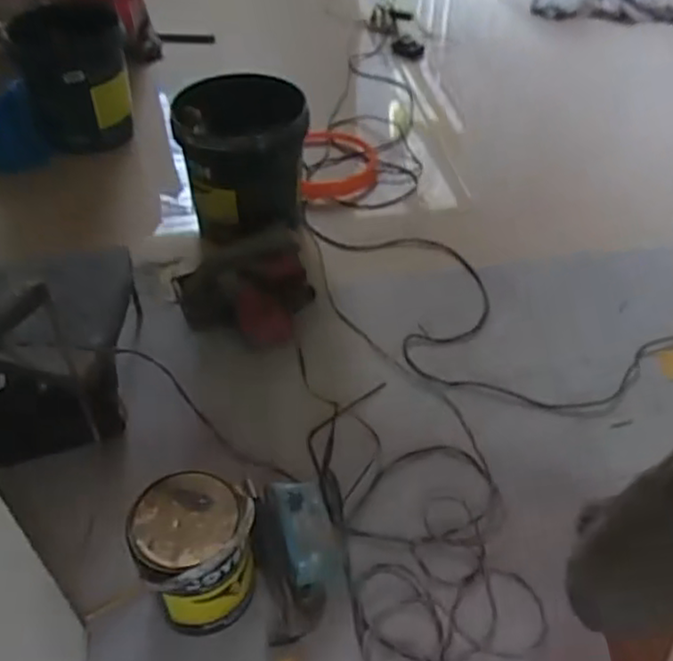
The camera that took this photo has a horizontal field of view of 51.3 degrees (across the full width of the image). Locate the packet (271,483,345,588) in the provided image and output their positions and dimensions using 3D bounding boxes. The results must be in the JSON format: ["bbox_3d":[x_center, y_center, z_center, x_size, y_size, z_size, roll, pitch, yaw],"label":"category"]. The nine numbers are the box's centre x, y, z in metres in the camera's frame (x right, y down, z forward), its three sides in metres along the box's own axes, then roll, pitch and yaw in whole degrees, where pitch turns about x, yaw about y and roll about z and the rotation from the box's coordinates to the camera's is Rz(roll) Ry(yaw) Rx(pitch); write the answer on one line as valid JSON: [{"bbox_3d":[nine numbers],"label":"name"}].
[{"bbox_3d":[-0.040,0.332,1.173,0.096,0.026,0.187,7,42,-27],"label":"packet"}]

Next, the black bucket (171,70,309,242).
[{"bbox_3d":[-0.231,-0.443,1.711,0.292,0.283,0.335,0,44,-2],"label":"black bucket"}]

